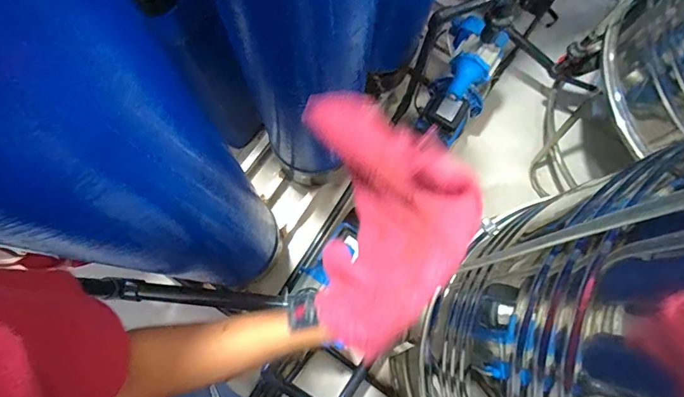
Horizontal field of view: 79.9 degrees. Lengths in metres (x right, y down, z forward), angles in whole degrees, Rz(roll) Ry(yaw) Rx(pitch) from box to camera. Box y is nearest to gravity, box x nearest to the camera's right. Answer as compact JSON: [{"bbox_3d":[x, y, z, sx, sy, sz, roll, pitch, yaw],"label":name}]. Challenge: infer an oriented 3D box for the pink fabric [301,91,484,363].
[{"bbox_3d":[0.015,0.023,0.421,0.199,0.110,0.206,33,78,6],"label":"pink fabric"}]

